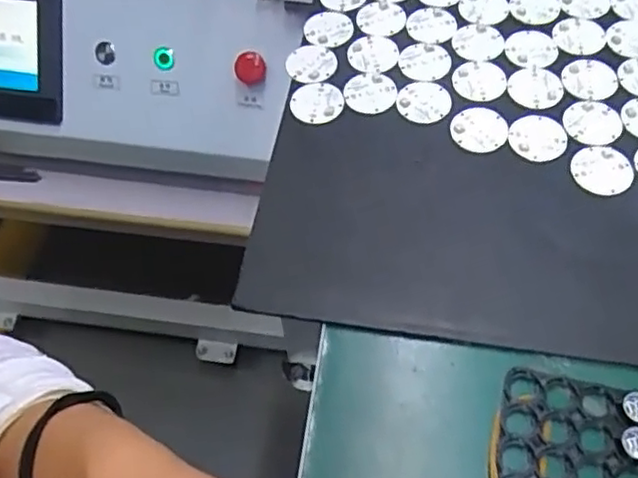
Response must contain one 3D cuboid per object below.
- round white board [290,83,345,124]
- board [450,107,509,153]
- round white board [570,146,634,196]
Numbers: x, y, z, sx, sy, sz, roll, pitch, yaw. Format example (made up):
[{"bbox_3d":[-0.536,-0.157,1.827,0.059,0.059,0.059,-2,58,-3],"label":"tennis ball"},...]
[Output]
[{"bbox_3d":[-0.001,-0.101,0.492,0.038,0.005,0.035,-2,59,3],"label":"round white board"},{"bbox_3d":[0.113,-0.078,0.469,0.039,0.004,0.038,-2,59,3],"label":"board"},{"bbox_3d":[0.190,-0.046,0.446,0.039,0.004,0.035,16,61,13],"label":"round white board"}]

